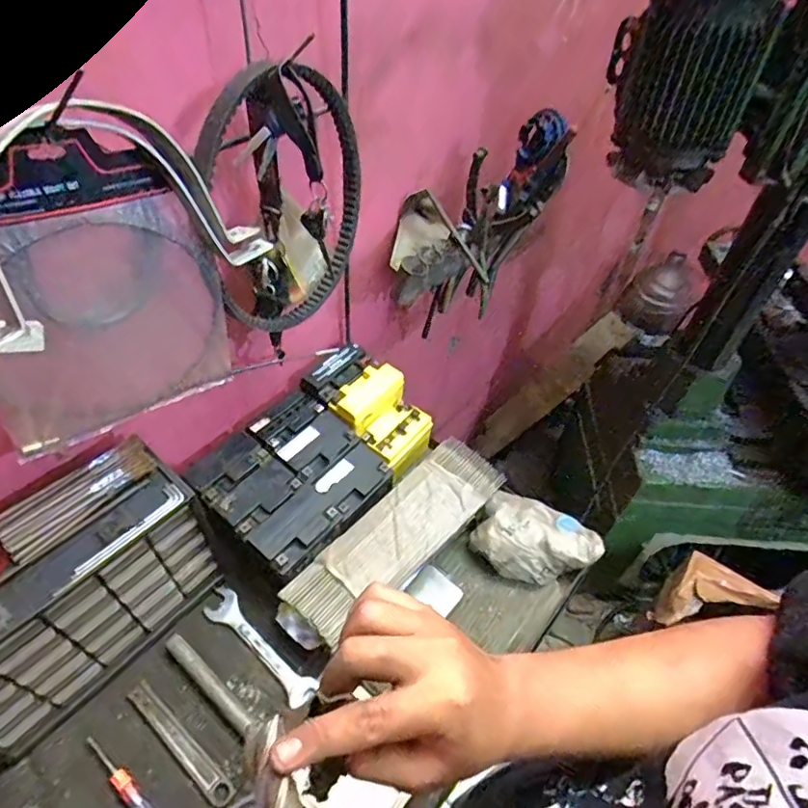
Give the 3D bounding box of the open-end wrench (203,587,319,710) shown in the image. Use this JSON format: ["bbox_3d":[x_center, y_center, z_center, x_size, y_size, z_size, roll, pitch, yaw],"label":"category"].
[{"bbox_3d":[-0.187,0.307,0.696,0.189,0.007,0.040,34,54,24],"label":"open-end wrench"}]

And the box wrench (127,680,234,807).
[{"bbox_3d":[-0.257,0.386,0.622,0.172,0.005,0.024,33,54,24],"label":"box wrench"}]

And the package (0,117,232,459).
[{"bbox_3d":[-0.271,-0.090,0.476,0.218,0.252,0.042,-32,57,-28],"label":"package"}]

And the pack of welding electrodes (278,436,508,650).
[{"bbox_3d":[0.000,0.166,0.734,0.109,0.024,0.341,35,55,25],"label":"pack of welding electrodes"}]

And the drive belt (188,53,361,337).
[{"bbox_3d":[-0.123,-0.219,0.600,0.047,0.280,0.234,25,51,18],"label":"drive belt"}]

